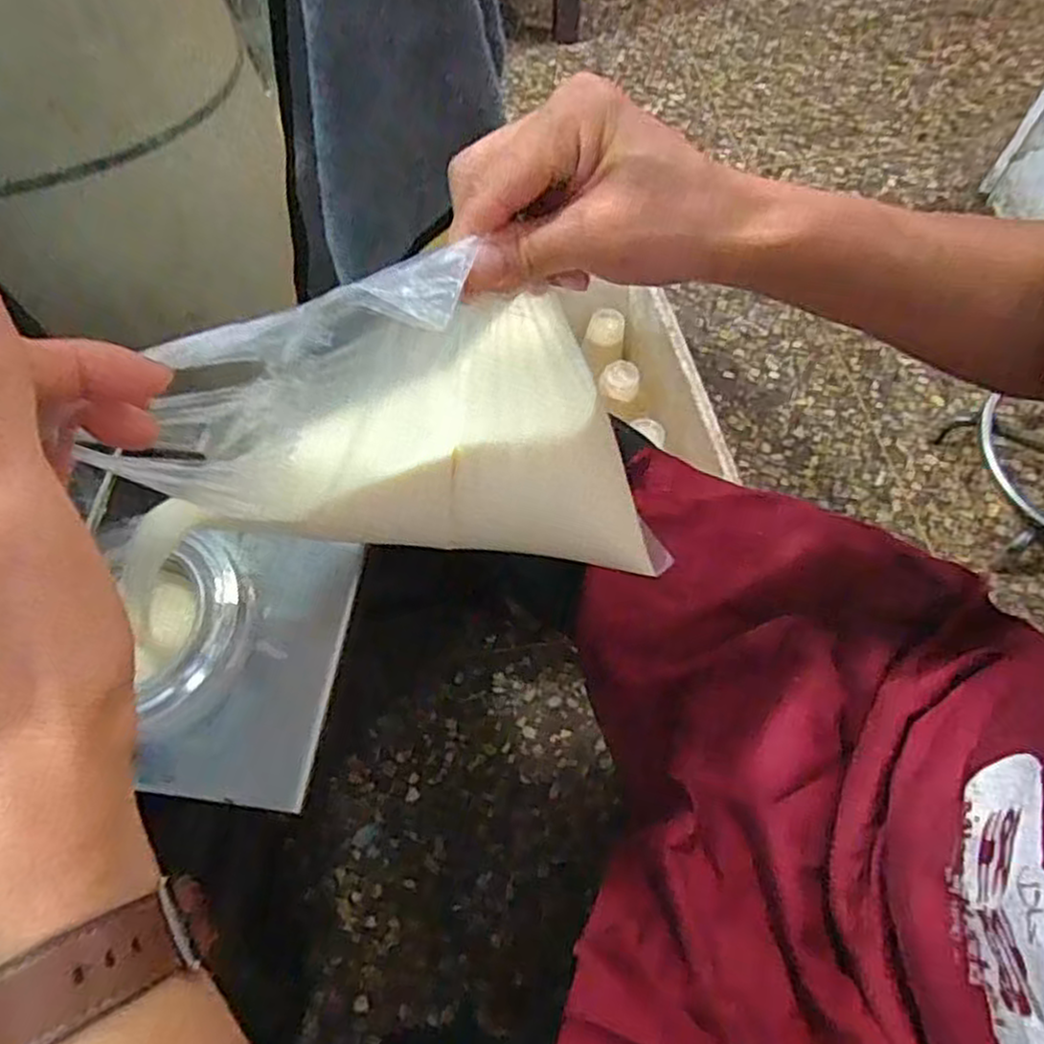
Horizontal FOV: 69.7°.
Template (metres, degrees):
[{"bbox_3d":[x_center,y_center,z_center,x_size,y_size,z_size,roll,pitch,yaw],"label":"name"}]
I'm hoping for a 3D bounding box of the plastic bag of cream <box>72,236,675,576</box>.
[{"bbox_3d":[-0.052,-0.046,0.366,0.238,0.174,0.085,-3,62,-1],"label":"plastic bag of cream"}]

